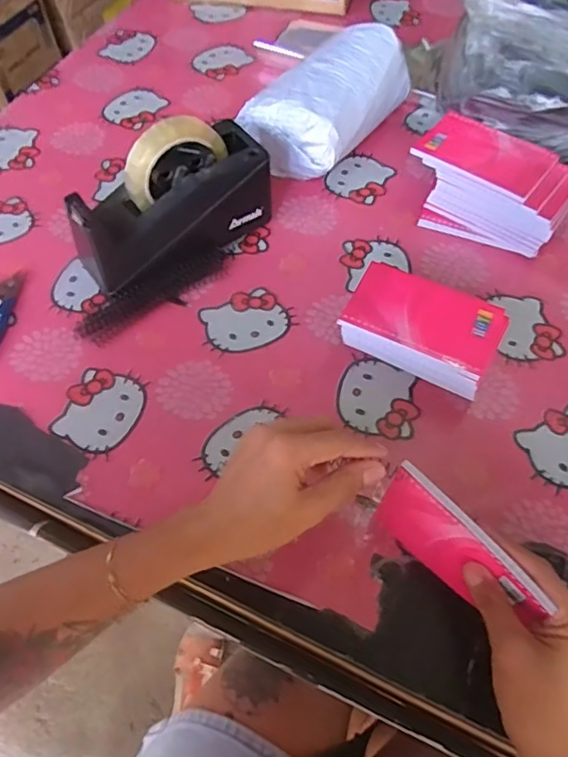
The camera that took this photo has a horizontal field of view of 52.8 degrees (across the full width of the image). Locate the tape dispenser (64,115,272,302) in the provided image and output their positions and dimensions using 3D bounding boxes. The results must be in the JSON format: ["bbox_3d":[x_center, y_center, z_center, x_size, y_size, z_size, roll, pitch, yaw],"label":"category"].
[{"bbox_3d":[-0.108,-0.174,0.563,0.197,0.122,0.082,-27,61,-17],"label":"tape dispenser"}]

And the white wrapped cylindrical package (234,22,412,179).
[{"bbox_3d":[0.053,-0.316,0.663,0.117,0.106,0.187,32,62,19],"label":"white wrapped cylindrical package"}]

